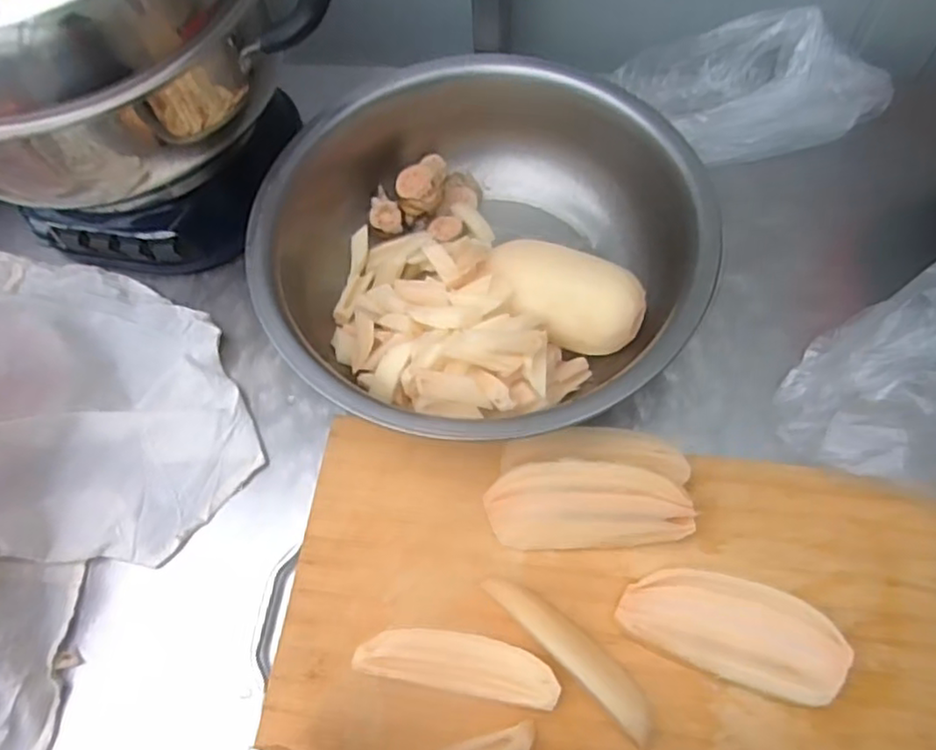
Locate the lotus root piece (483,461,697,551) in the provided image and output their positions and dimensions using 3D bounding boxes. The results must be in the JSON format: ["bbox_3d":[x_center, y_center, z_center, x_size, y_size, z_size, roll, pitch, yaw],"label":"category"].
[{"bbox_3d":[0.089,0.093,0.489,0.143,0.016,0.067,-2,105,3],"label":"lotus root piece"}]

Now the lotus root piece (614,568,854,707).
[{"bbox_3d":[0.182,0.176,0.465,0.145,0.020,0.064,16,66,10],"label":"lotus root piece"}]

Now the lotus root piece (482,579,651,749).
[{"bbox_3d":[0.071,0.193,0.467,0.024,0.022,0.142,-42,69,-16],"label":"lotus root piece"}]

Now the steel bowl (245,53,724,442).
[{"bbox_3d":[0.014,-0.102,0.587,0.365,0.118,0.339,-1,64,2],"label":"steel bowl"}]

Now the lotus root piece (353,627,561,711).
[{"bbox_3d":[-0.007,0.201,0.469,0.136,0.025,0.037,9,65,7],"label":"lotus root piece"}]

